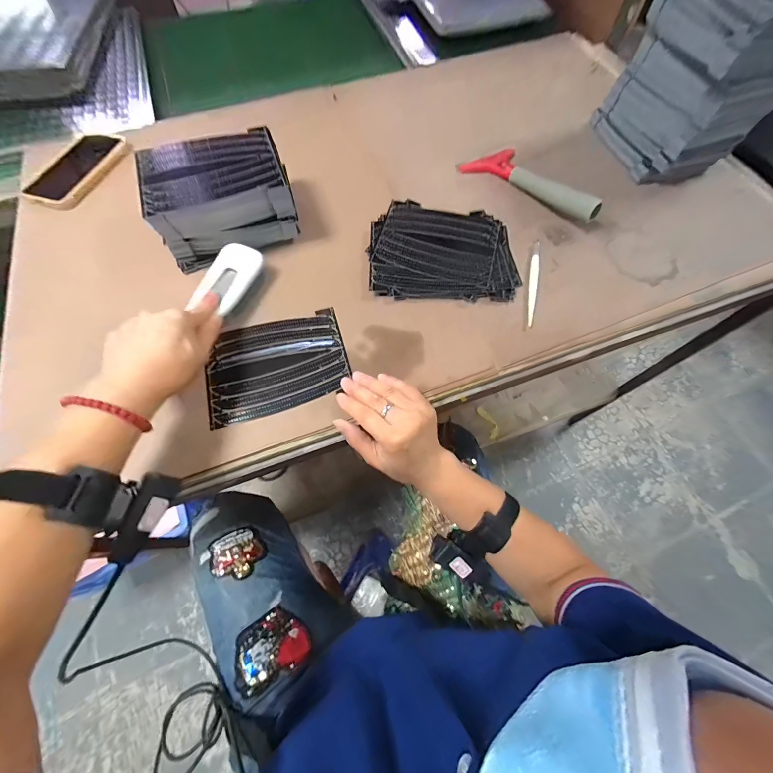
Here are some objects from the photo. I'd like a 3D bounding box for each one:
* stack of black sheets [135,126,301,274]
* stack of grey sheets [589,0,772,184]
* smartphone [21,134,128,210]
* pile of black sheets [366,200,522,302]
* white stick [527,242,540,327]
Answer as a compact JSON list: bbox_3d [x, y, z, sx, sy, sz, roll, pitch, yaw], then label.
[{"bbox_3d":[-0.208,-0.235,0.421,0.167,0.094,0.116,-22,68,-8],"label":"stack of black sheets"},{"bbox_3d":[0.441,-0.445,0.431,0.152,0.236,0.183,-18,67,-7],"label":"stack of grey sheets"},{"bbox_3d":[-0.469,-0.329,0.495,0.078,0.011,0.157,19,69,3],"label":"smartphone"},{"bbox_3d":[0.076,-0.189,0.447,0.191,0.019,0.164,1,66,2],"label":"pile of black sheets"},{"bbox_3d":[0.192,-0.139,0.430,0.011,0.009,0.145,13,67,7],"label":"white stick"}]

